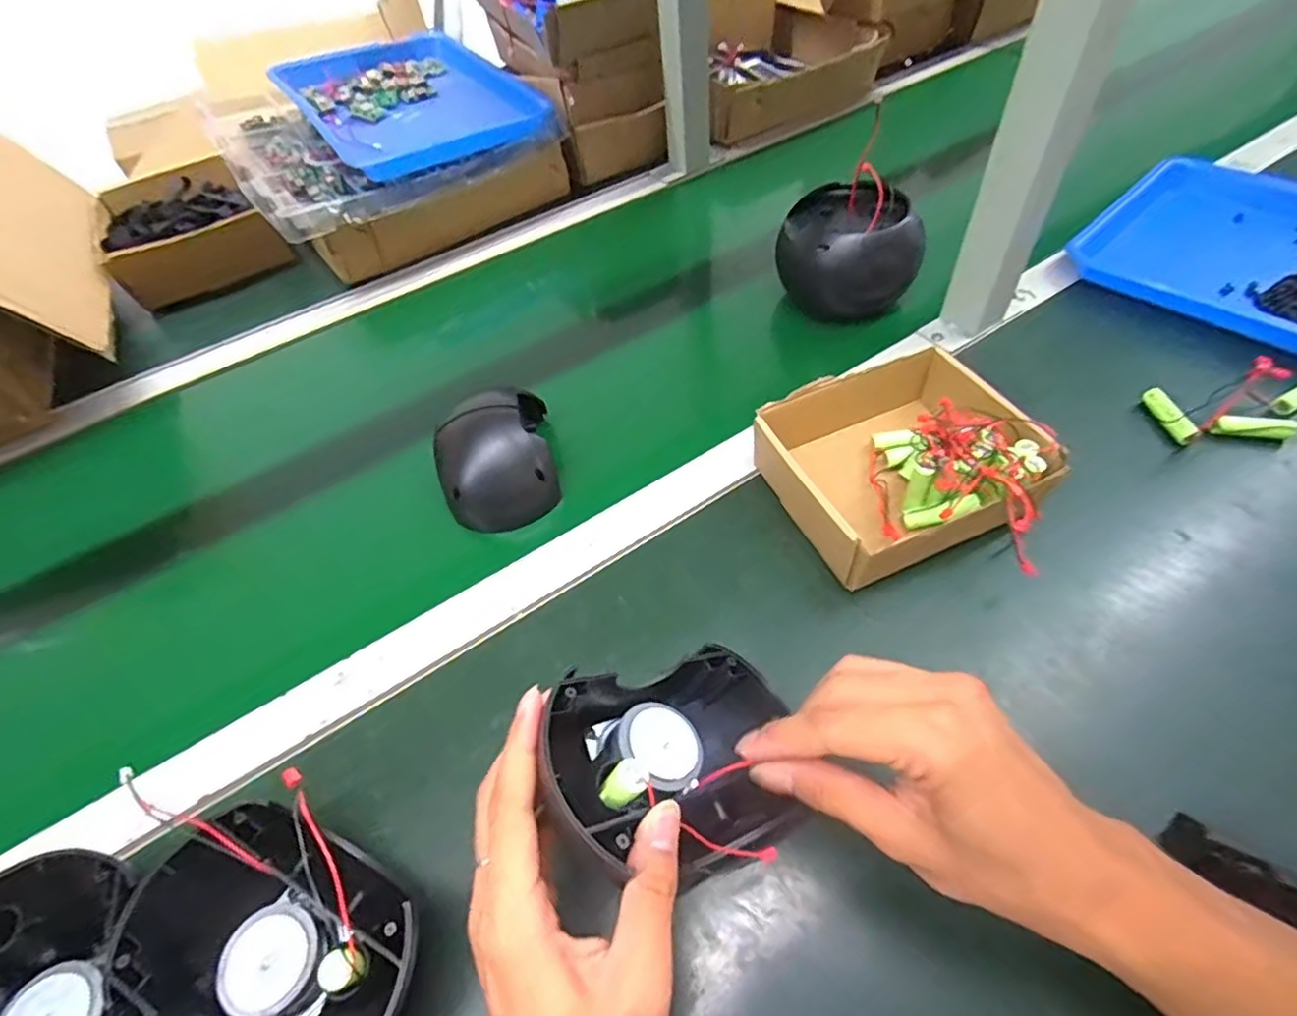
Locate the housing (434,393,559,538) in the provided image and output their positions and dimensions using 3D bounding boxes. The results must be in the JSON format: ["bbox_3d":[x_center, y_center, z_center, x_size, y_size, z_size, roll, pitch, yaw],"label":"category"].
[{"bbox_3d":[-0.121,-0.039,0.497,0.086,0.060,0.098,-14,53,-5],"label":"housing"}]

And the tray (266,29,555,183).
[{"bbox_3d":[-0.306,-0.519,0.793,0.253,0.049,0.329,-31,56,-17],"label":"tray"}]

